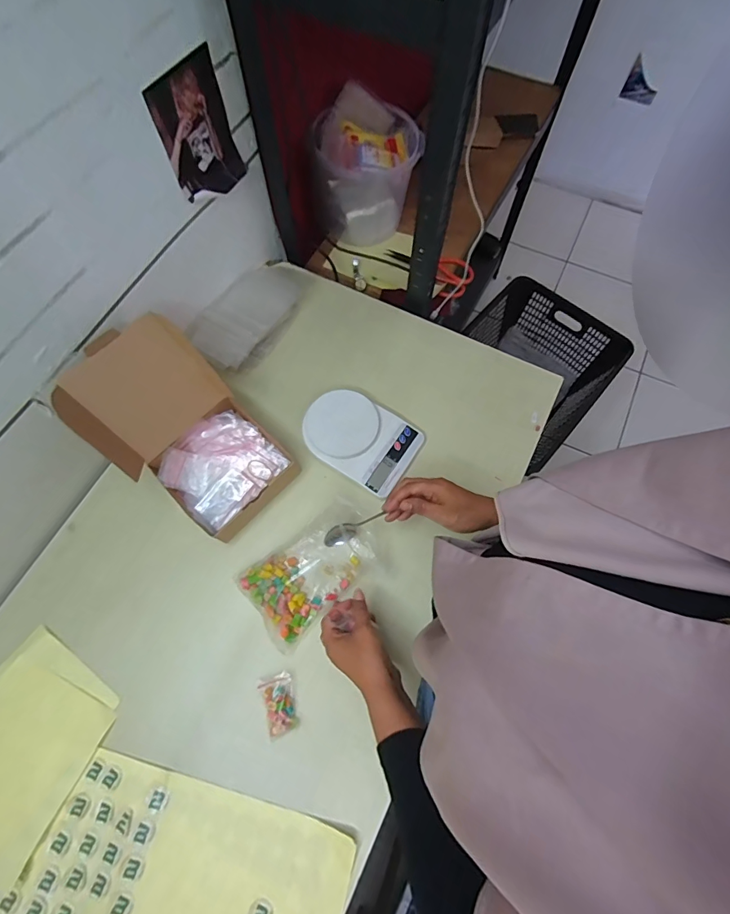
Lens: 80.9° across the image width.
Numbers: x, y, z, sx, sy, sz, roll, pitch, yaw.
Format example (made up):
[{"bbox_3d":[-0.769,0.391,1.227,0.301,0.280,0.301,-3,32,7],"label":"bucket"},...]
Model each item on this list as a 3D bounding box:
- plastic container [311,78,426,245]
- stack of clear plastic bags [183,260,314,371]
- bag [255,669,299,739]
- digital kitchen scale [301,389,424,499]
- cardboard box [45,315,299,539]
[{"bbox_3d":[0.009,-0.577,0.878,0.167,0.206,0.168,16,70,6],"label":"plastic container"},{"bbox_3d":[-0.199,-0.262,0.766,0.122,0.044,0.245,31,72,5],"label":"stack of clear plastic bags"},{"bbox_3d":[-0.114,0.328,0.571,0.044,0.015,0.070,-21,71,-9],"label":"bag"},{"bbox_3d":[-0.009,-0.031,0.694,0.177,0.040,0.127,30,71,9],"label":"digital kitchen scale"},{"bbox_3d":[-0.253,-0.034,0.608,0.270,0.159,0.186,36,72,11],"label":"cardboard box"}]

